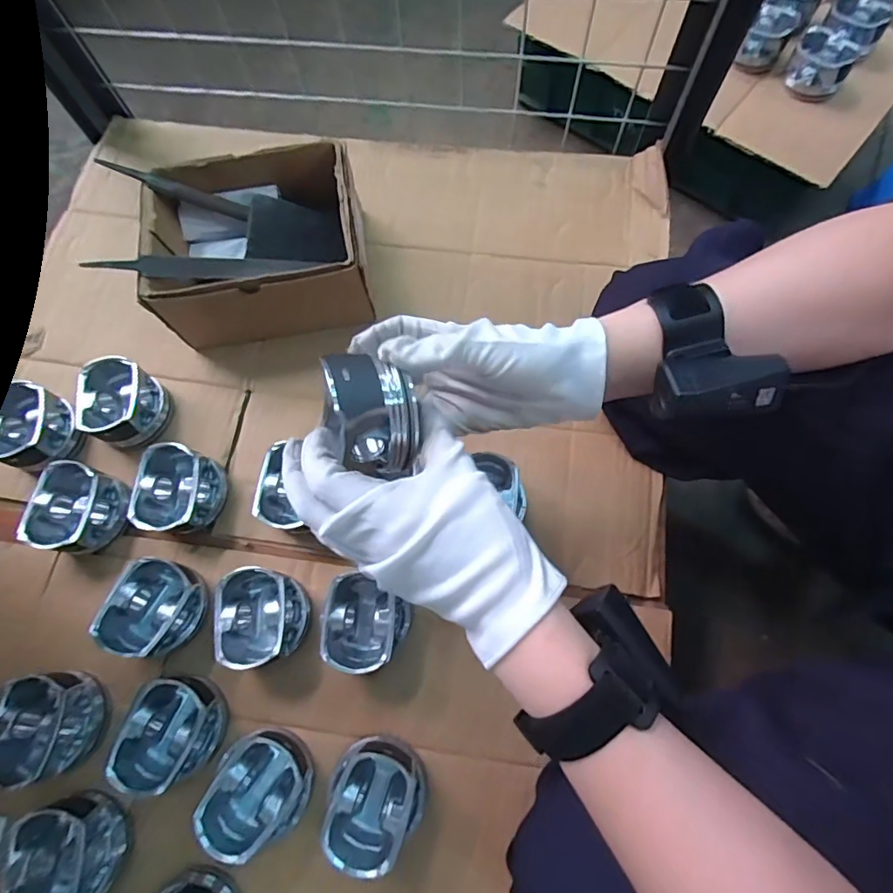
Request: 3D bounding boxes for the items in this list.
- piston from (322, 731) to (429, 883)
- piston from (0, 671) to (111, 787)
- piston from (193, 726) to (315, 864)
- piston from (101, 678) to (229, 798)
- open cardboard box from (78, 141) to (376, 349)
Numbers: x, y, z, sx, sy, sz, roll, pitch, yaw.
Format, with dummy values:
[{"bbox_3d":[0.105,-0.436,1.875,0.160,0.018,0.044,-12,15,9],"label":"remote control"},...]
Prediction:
[{"bbox_3d":[-0.055,0.268,0.380,0.071,0.051,0.075,-1,73,2],"label":"piston"},{"bbox_3d":[-0.317,0.222,0.401,0.062,0.054,0.076,-6,73,0],"label":"piston"},{"bbox_3d":[-0.143,0.260,0.381,0.068,0.055,0.074,-1,73,2],"label":"piston"},{"bbox_3d":[-0.218,0.226,0.396,0.068,0.052,0.079,35,77,12],"label":"piston"},{"bbox_3d":[-0.182,-0.196,0.500,0.194,0.098,0.148,-9,73,-1],"label":"open cardboard box"}]

